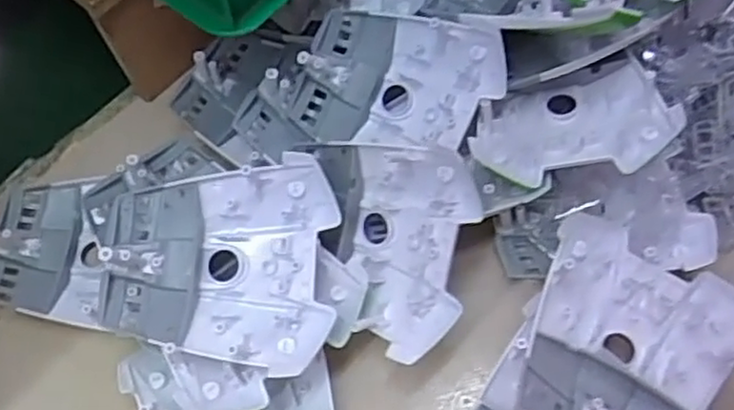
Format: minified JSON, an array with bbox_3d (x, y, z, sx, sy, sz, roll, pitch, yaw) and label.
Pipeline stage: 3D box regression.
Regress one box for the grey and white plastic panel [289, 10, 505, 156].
[{"bbox_3d":[0.016,-0.067,0.391,0.112,0.014,0.072,13,97,20],"label":"grey and white plastic panel"}]

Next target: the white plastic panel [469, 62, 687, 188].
[{"bbox_3d":[0.107,-0.045,0.379,0.100,0.018,0.065,-7,49,11],"label":"white plastic panel"}]

